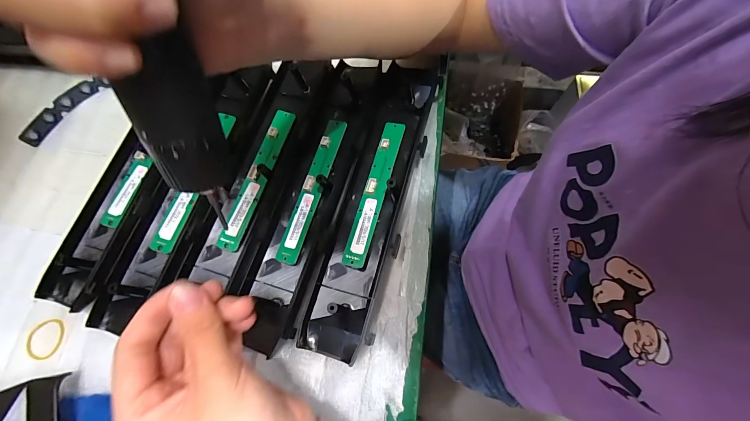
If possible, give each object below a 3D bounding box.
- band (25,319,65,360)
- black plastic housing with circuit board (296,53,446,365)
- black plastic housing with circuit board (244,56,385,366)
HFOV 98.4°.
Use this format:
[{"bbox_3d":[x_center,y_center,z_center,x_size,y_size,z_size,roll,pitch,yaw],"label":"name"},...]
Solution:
[{"bbox_3d":[-0.265,0.103,0.260,0.028,0.004,0.030,-3,72,1],"label":"band"},{"bbox_3d":[0.005,-0.021,0.290,0.055,0.021,0.284,14,73,6],"label":"black plastic housing with circuit board"},{"bbox_3d":[-0.053,-0.023,0.285,0.053,0.025,0.274,13,73,6],"label":"black plastic housing with circuit board"}]

